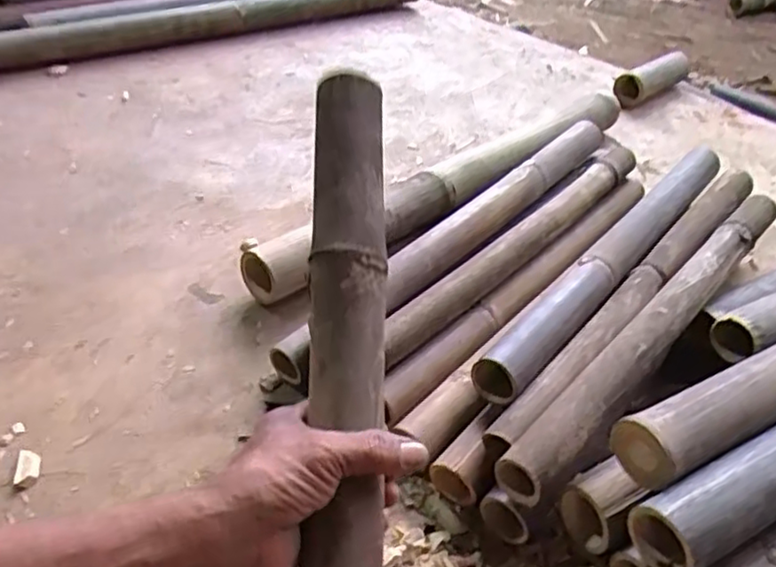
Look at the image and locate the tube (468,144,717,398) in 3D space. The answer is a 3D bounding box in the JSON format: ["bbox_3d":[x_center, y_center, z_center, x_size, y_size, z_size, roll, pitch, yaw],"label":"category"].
[{"bbox_3d":[0.315,-0.039,0.932,0.067,0.054,0.652,30,46,28],"label":"tube"}]

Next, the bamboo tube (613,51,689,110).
[{"bbox_3d":[0.597,-0.465,1.563,0.081,0.070,0.232,33,47,31],"label":"bamboo tube"}]

